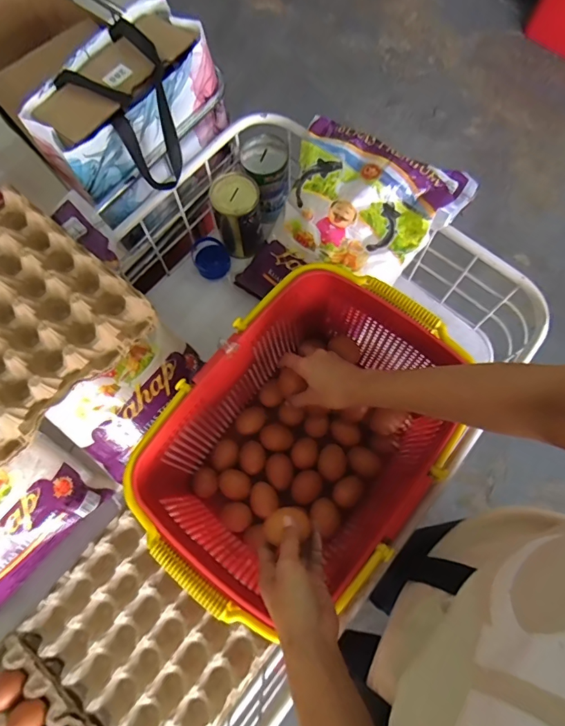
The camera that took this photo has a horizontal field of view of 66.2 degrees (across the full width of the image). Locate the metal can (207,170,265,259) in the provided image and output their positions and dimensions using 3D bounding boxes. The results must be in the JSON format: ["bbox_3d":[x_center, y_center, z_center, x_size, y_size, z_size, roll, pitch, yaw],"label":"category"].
[{"bbox_3d":[-0.079,-0.266,0.794,0.081,0.139,0.079,0,72,0],"label":"metal can"}]

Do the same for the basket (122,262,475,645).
[{"bbox_3d":[0.035,0.113,0.600,0.318,0.200,0.419,41,76,12],"label":"basket"}]

